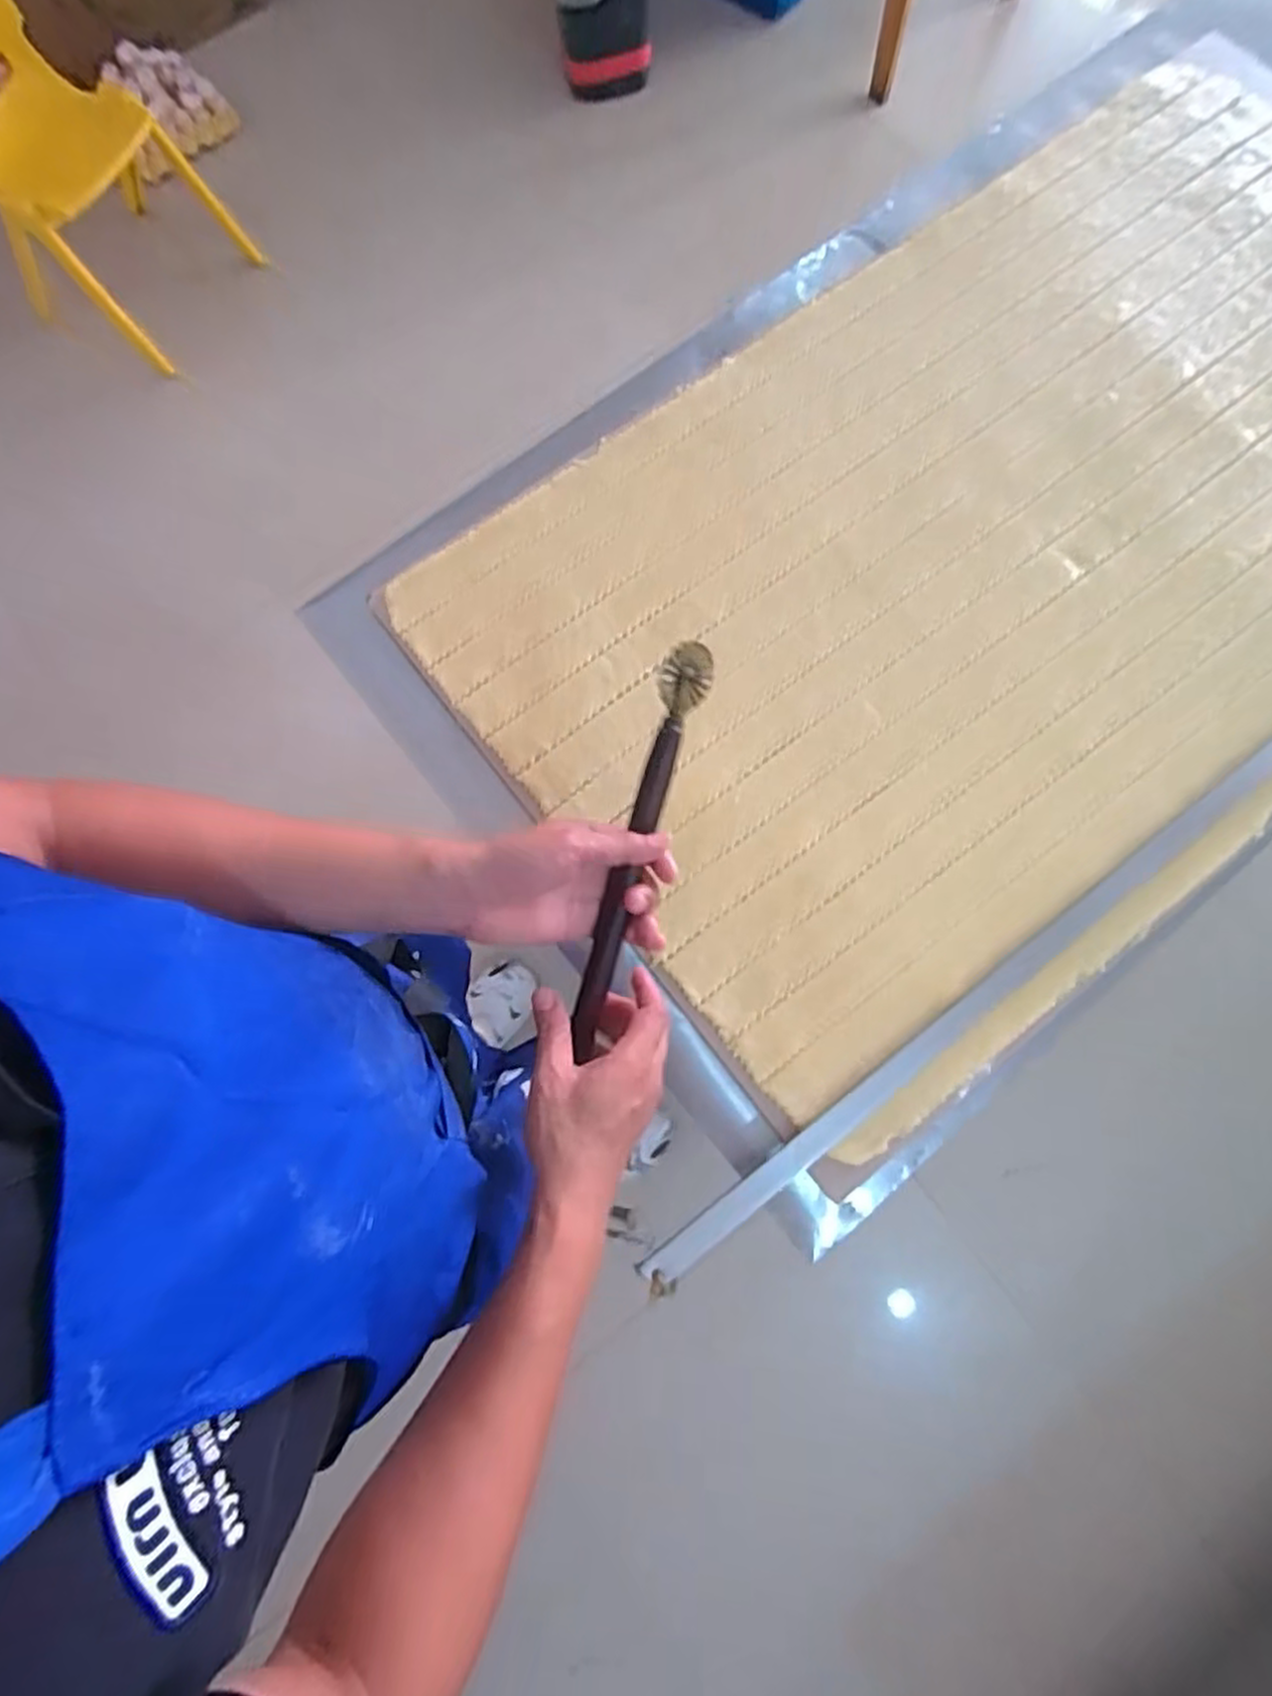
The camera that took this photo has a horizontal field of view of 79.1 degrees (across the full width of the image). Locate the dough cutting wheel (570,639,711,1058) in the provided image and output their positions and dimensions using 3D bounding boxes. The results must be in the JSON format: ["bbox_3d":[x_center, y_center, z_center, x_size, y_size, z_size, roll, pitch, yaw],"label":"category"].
[{"bbox_3d":[-0.003,0.011,0.536,0.028,0.036,0.303,18,107,6],"label":"dough cutting wheel"}]

